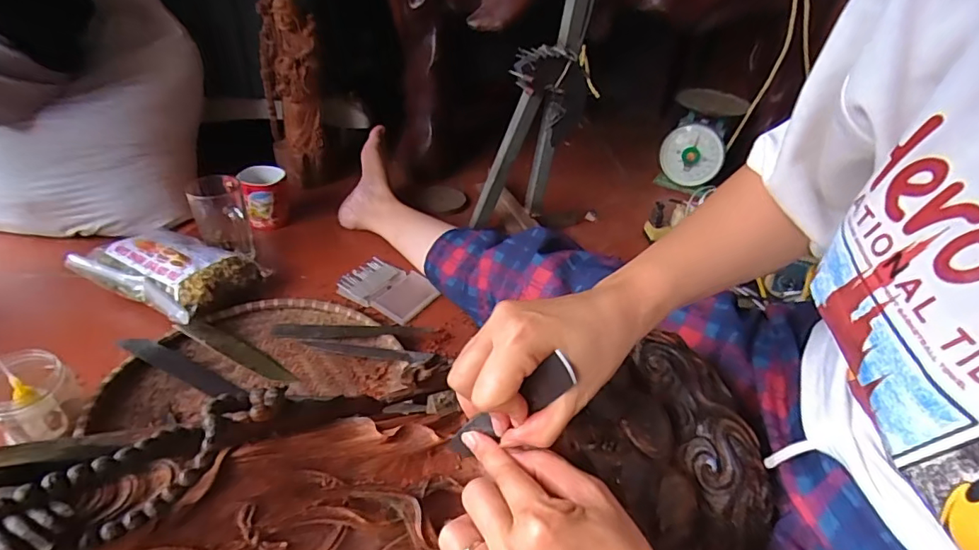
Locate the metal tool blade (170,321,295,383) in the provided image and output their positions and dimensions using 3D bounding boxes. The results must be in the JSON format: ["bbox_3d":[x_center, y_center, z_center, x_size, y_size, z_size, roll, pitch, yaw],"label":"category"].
[{"bbox_3d":[-0.321,0.097,0.648,0.168,0.009,0.035,24,29,12],"label":"metal tool blade"}]

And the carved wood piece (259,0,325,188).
[{"bbox_3d":[-0.372,-0.352,0.960,0.106,0.361,0.097,-10,38,-21],"label":"carved wood piece"}]

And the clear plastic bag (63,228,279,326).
[{"bbox_3d":[-0.459,-0.007,0.727,0.235,0.069,0.143,19,38,18],"label":"clear plastic bag"}]

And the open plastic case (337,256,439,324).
[{"bbox_3d":[-0.155,0.019,0.785,0.135,0.015,0.100,23,39,22],"label":"open plastic case"}]

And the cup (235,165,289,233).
[{"bbox_3d":[-0.397,-0.138,0.899,0.078,0.090,0.072,-11,39,-22],"label":"cup"}]

